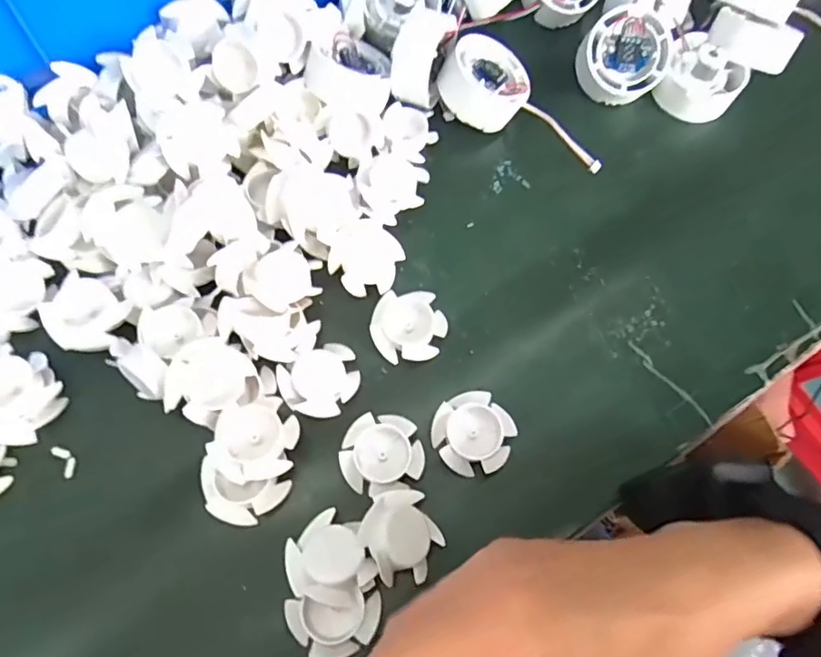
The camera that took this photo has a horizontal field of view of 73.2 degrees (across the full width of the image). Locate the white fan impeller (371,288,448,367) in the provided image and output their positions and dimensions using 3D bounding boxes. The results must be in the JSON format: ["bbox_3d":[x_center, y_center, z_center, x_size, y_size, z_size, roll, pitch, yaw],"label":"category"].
[{"bbox_3d":[-0.001,-0.001,0.305,0.040,0.013,0.037,1,68,-2],"label":"white fan impeller"}]

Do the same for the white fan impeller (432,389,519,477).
[{"bbox_3d":[0.032,0.054,0.281,0.039,0.014,0.039,1,68,-2],"label":"white fan impeller"}]

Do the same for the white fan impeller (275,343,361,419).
[{"bbox_3d":[-0.047,0.029,0.291,0.040,0.010,0.035,-23,71,-11],"label":"white fan impeller"}]

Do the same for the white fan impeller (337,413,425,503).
[{"bbox_3d":[-0.015,0.062,0.276,0.040,0.012,0.037,-15,70,-8],"label":"white fan impeller"}]

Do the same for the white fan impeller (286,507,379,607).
[{"bbox_3d":[-0.037,0.105,0.250,0.036,0.019,0.038,-20,70,-10],"label":"white fan impeller"}]

